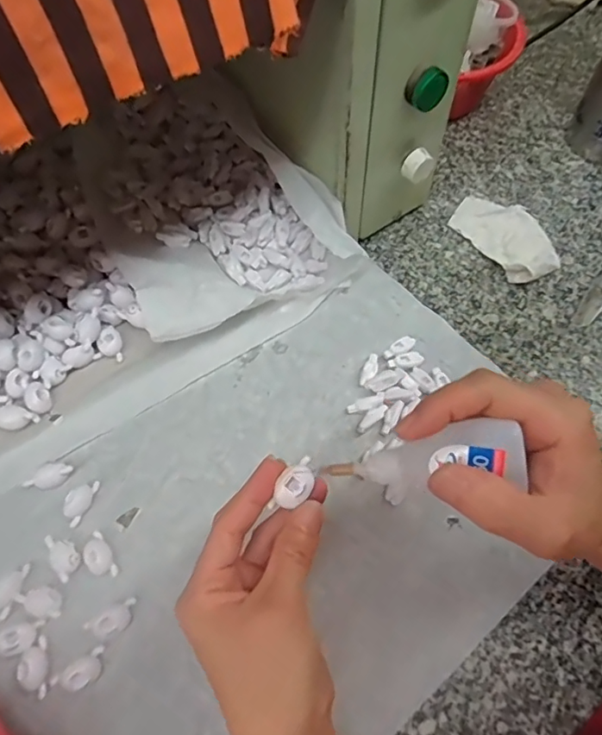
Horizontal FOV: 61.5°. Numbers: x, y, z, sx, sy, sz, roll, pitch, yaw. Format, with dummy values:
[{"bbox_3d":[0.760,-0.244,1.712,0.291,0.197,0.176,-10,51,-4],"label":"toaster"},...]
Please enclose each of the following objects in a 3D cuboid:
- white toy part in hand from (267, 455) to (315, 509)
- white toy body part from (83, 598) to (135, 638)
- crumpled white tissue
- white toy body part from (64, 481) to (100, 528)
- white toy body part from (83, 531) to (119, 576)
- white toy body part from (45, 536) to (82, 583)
[{"bbox_3d":[-0.003,0.062,0.270,0.016,0.006,0.032,27,67,15],"label":"white toy part in hand"},{"bbox_3d":[-0.122,0.163,0.324,0.032,0.014,0.015,-27,65,-13],"label":"white toy body part"},{"bbox_3d":[0.192,-0.126,0.469,0.064,0.018,0.108,-30,65,-14],"label":"crumpled white tissue"},{"bbox_3d":[-0.158,0.095,0.361,0.015,0.010,0.033,27,66,15],"label":"white toy body part"},{"bbox_3d":[-0.138,0.128,0.343,0.016,0.013,0.032,-35,67,-16],"label":"white toy body part"},{"bbox_3d":[-0.163,0.128,0.345,0.030,0.009,0.018,40,70,20],"label":"white toy body part"}]

